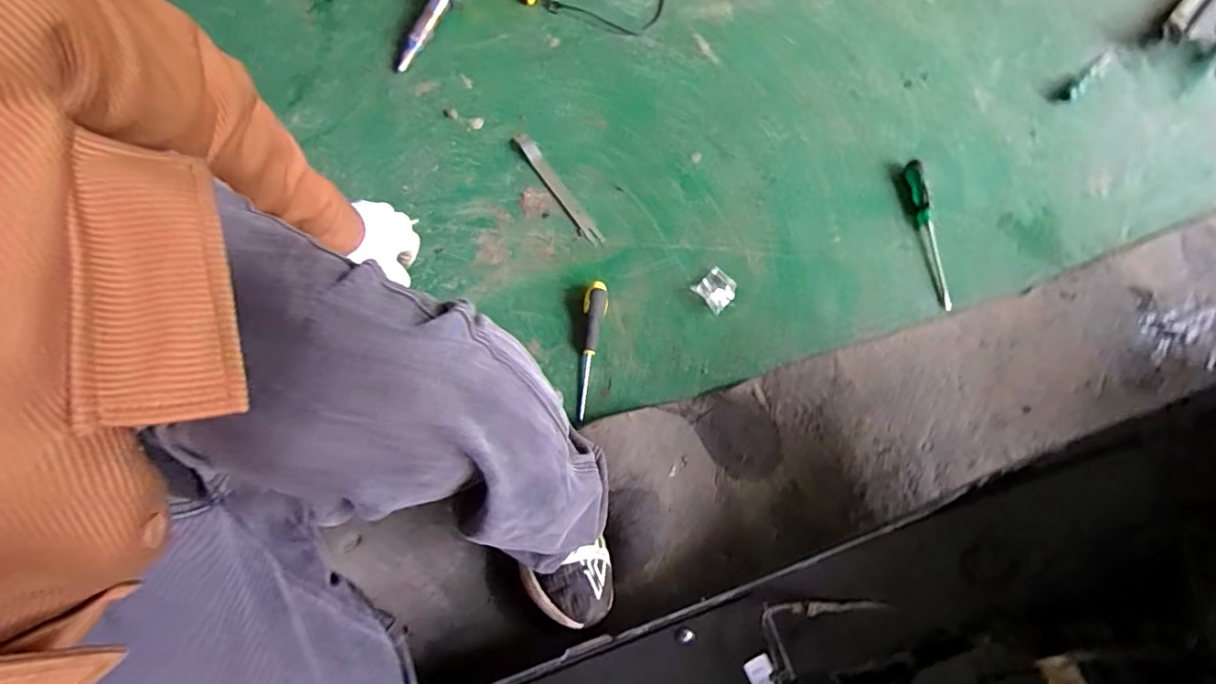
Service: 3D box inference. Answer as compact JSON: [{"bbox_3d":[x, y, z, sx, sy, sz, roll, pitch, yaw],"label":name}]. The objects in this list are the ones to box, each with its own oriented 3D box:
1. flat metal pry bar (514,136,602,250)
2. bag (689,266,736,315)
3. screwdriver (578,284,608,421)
[{"bbox_3d":[-0.081,-0.254,0.918,0.023,0.010,0.234,-33,77,-13],"label":"flat metal pry bar"},{"bbox_3d":[0.172,-0.082,0.875,0.058,0.017,0.056,-42,79,-15],"label":"bag"},{"bbox_3d":[-0.027,0.012,0.831,0.035,0.030,0.206,7,72,-1],"label":"screwdriver"}]

